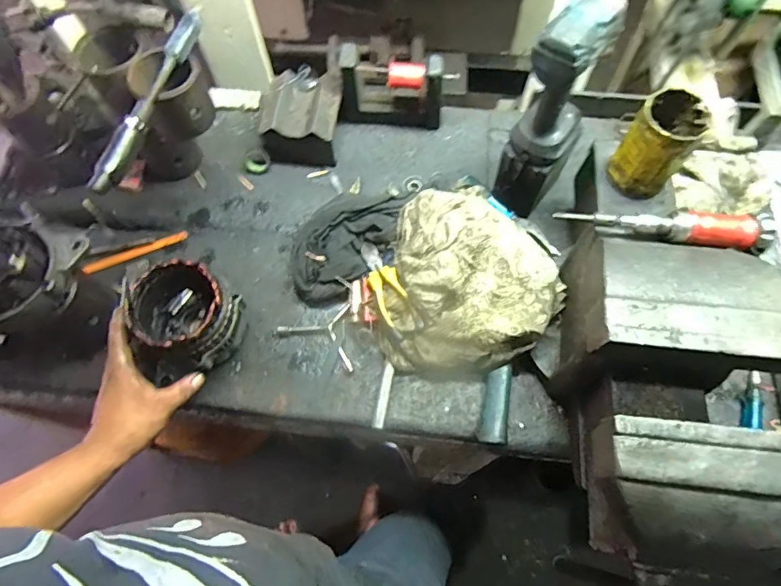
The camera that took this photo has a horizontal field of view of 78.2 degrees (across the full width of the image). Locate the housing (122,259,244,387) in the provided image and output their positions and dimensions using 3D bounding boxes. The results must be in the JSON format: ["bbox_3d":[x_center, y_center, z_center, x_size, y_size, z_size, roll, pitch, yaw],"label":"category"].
[{"bbox_3d":[-0.274,0.038,0.670,0.133,0.133,0.133,-7,67,-2],"label":"housing"}]

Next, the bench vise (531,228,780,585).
[{"bbox_3d":[0.287,0.113,0.530,0.189,0.253,0.377,4,67,3],"label":"bench vise"}]

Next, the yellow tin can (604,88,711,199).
[{"bbox_3d":[0.323,-0.179,0.589,0.075,0.114,0.081,40,73,16],"label":"yellow tin can"}]

